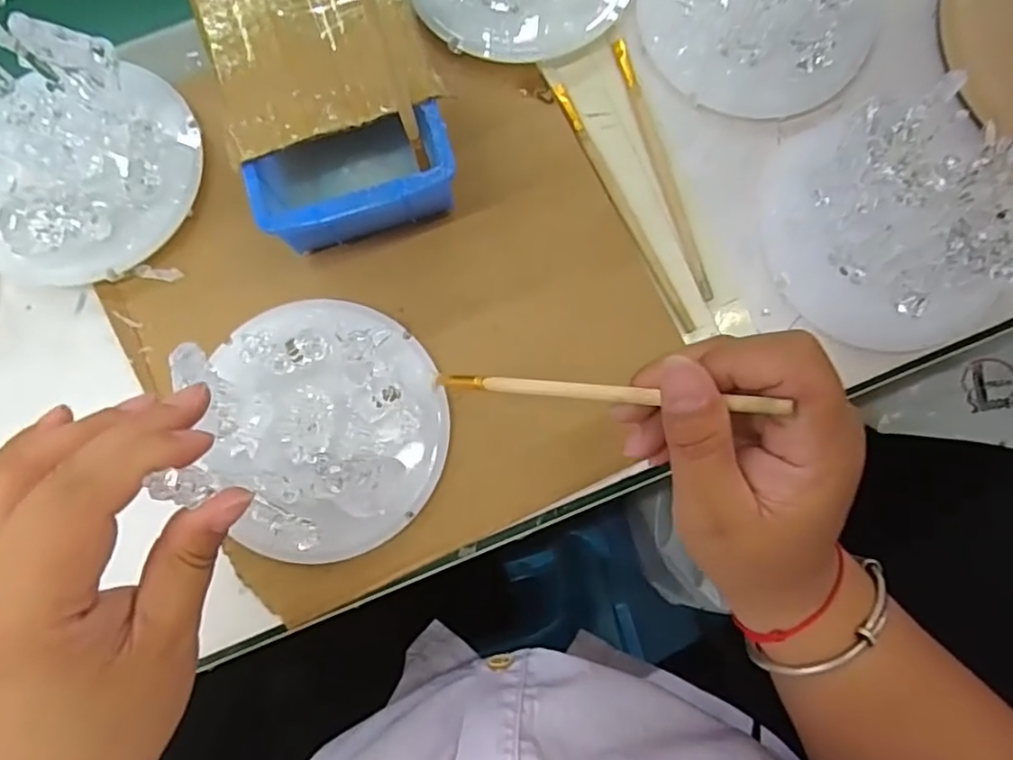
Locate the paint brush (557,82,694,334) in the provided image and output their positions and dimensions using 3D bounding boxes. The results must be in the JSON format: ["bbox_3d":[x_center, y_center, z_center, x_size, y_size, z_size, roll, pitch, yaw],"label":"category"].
[{"bbox_3d":[0.063,-0.096,0.344,0.009,0.005,0.155,-26,83,-3],"label":"paint brush"}]

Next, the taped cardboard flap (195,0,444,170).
[{"bbox_3d":[-0.095,-0.171,0.302,0.097,0.006,0.115,-20,82,-3],"label":"taped cardboard flap"}]

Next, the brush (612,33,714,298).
[{"bbox_3d":[0.087,-0.117,0.348,0.010,0.004,0.154,-16,82,-2],"label":"brush"}]

